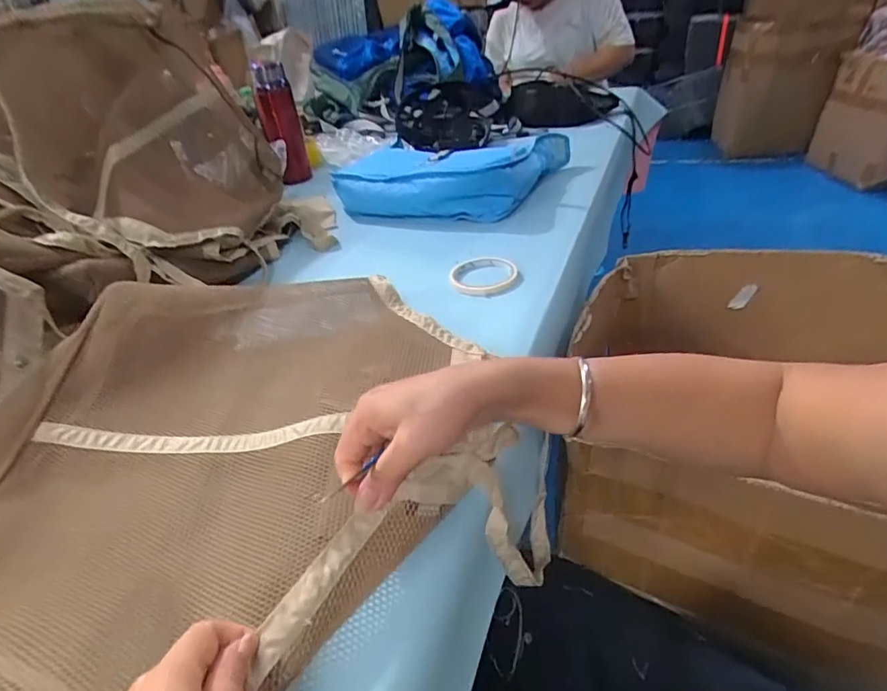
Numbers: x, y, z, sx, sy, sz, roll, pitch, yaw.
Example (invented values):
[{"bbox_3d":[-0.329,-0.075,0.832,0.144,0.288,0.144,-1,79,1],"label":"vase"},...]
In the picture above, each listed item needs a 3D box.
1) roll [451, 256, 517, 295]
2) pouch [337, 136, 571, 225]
[{"bbox_3d":[0.054,-0.094,0.689,0.087,0.017,0.087,-5,35,4],"label":"roll"},{"bbox_3d":[0.019,-0.315,0.941,0.394,0.084,0.261,3,36,14],"label":"pouch"}]

